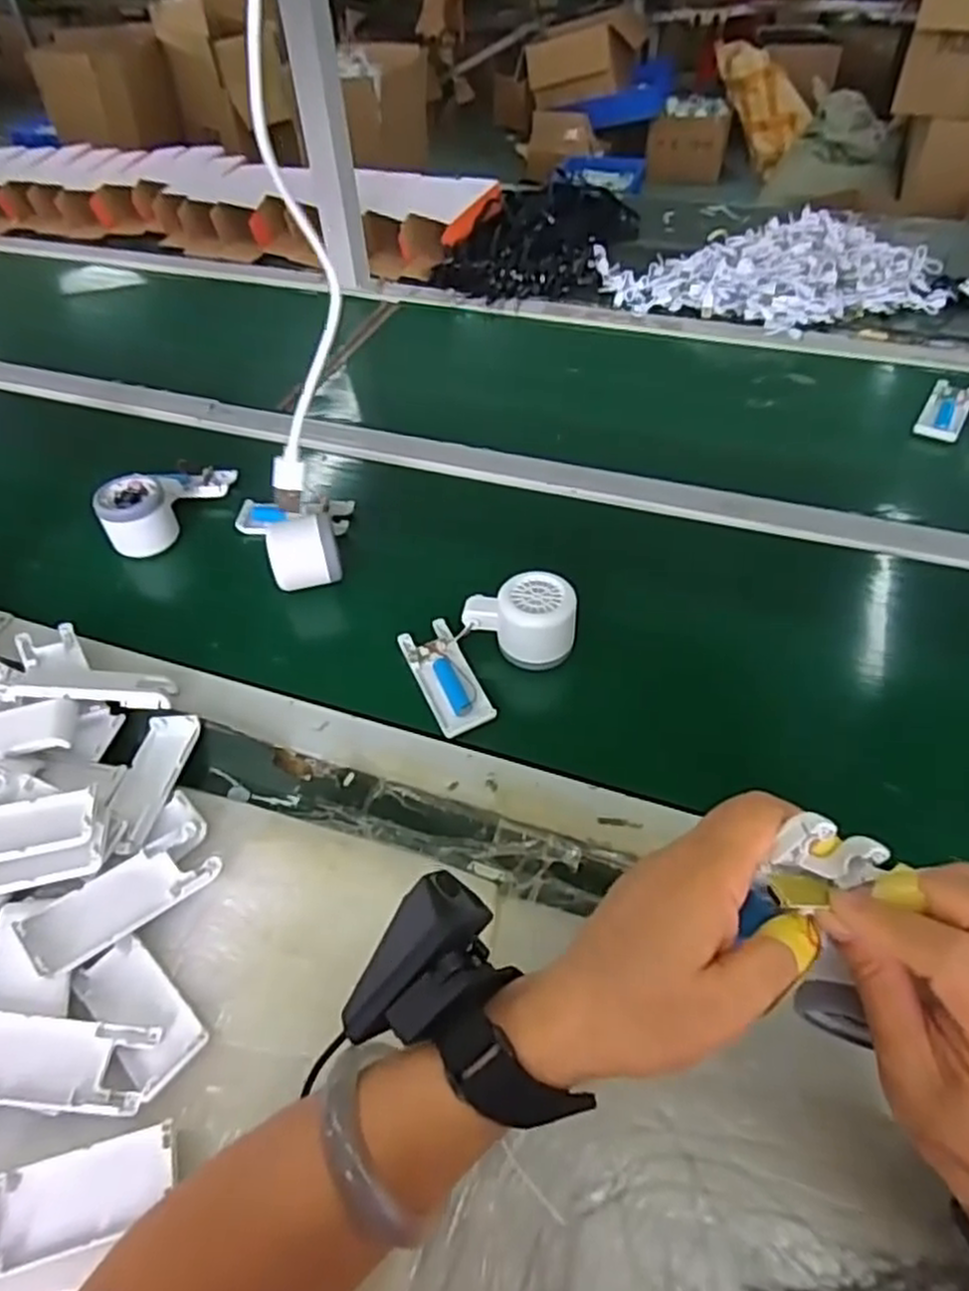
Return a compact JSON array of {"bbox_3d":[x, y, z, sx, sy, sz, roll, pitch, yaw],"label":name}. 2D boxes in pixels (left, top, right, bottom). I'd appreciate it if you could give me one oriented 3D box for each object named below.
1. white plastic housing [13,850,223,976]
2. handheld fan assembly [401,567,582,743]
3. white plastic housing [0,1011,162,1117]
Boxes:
[{"bbox_3d":[-0.208,0.147,0.429,0.101,0.014,0.044,-22,50,-34],"label":"white plastic housing"},{"bbox_3d":[0.009,-0.004,0.549,0.122,0.051,0.093,-21,50,-13],"label":"handheld fan assembly"},{"bbox_3d":[-0.221,0.209,0.372,0.101,0.017,0.041,11,49,-8],"label":"white plastic housing"}]

